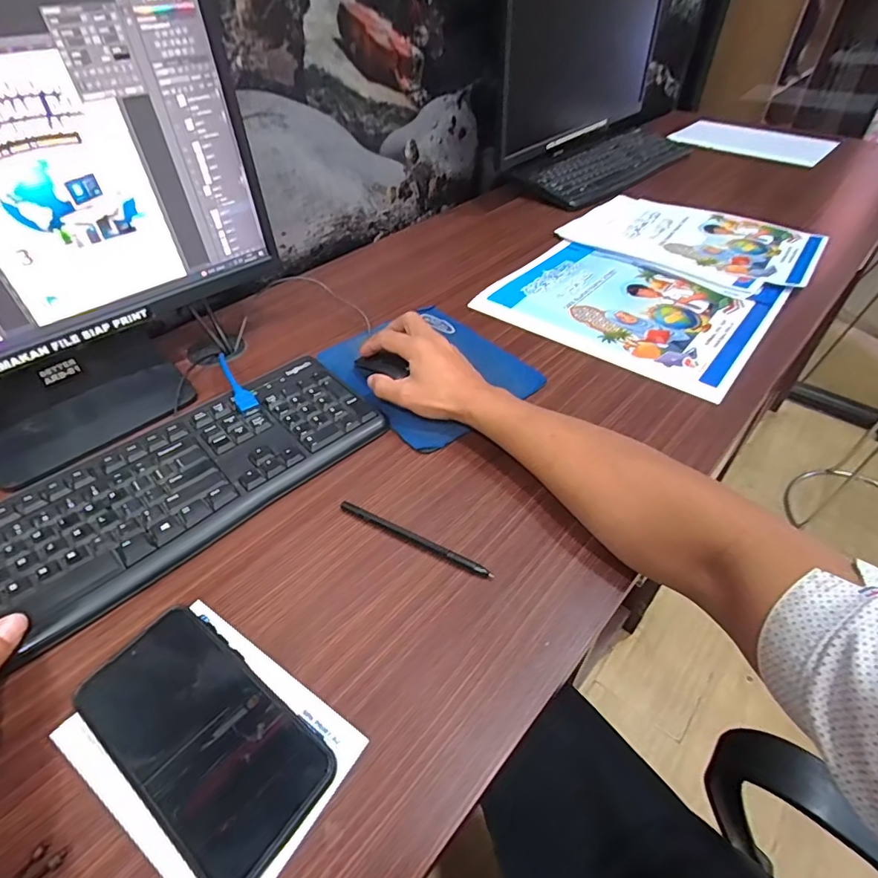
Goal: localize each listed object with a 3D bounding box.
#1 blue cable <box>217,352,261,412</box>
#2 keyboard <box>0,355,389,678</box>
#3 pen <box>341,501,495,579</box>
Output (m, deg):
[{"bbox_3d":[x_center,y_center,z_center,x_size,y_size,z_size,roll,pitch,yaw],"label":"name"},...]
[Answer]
[{"bbox_3d":[-0.209,-0.061,0.508,0.019,0.015,0.101,-24,49,-20],"label":"blue cable"},{"bbox_3d":[-0.250,0.050,0.421,0.411,0.020,0.162,-30,51,-25],"label":"keyboard"},{"bbox_3d":[-0.021,0.079,0.394,0.137,0.006,0.006,20,49,21],"label":"pen"}]

